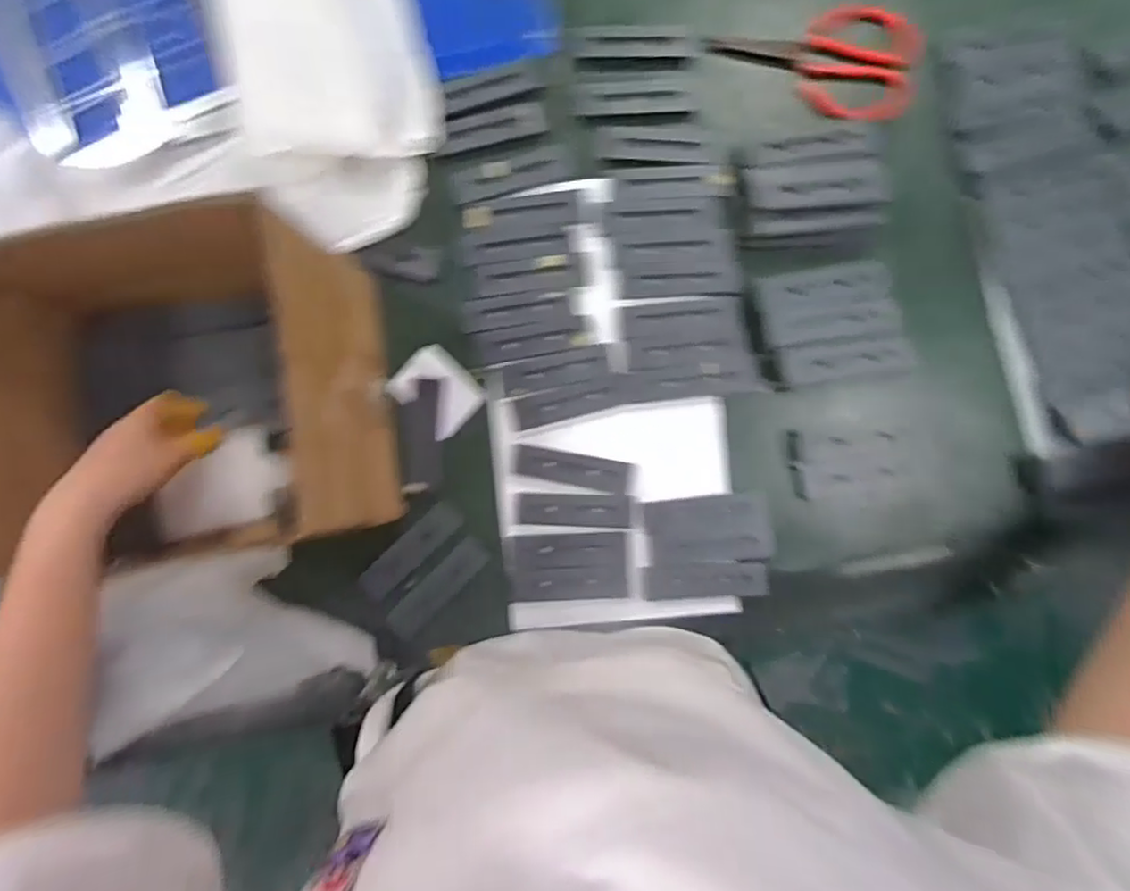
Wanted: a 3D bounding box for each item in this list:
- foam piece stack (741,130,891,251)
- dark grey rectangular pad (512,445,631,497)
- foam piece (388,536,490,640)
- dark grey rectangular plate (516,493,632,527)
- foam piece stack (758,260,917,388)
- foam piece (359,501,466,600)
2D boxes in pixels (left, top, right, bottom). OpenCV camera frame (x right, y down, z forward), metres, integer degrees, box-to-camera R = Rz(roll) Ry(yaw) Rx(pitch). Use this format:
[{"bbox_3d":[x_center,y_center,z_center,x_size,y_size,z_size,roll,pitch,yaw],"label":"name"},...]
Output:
[{"bbox_3d":[0.217,-0.231,0.588,0.124,0.034,0.102,1,89,3],"label":"foam piece stack"},{"bbox_3d":[0.009,0.022,0.618,0.106,0.006,0.030,11,89,3],"label":"dark grey rectangular pad"},{"bbox_3d":[-0.116,0.131,0.612,0.030,0.005,0.106,45,77,1],"label":"foam piece"},{"bbox_3d":[0.008,0.060,0.615,0.105,0.004,0.030,1,89,3],"label":"dark grey rectangular plate"},{"bbox_3d":[0.238,-0.108,0.586,0.121,0.029,0.099,-7,88,3],"label":"foam piece stack"},{"bbox_3d":[-0.141,0.096,0.613,0.031,0.011,0.104,45,77,1],"label":"foam piece"}]

